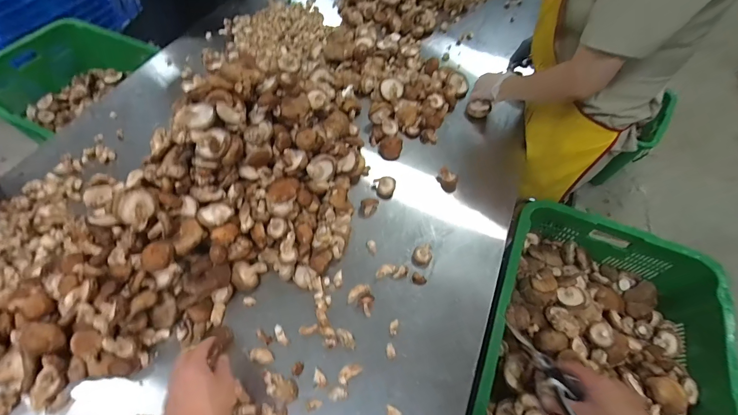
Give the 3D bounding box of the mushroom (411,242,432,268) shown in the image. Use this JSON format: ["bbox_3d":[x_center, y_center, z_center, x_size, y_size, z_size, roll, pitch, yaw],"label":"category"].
[{"bbox_3d":[0.109,0.098,0.691,0.037,0.025,0.044,13,60,5],"label":"mushroom"}]

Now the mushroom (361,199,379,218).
[{"bbox_3d":[0.002,0.000,0.755,0.039,0.021,0.039,-1,60,-3],"label":"mushroom"}]

